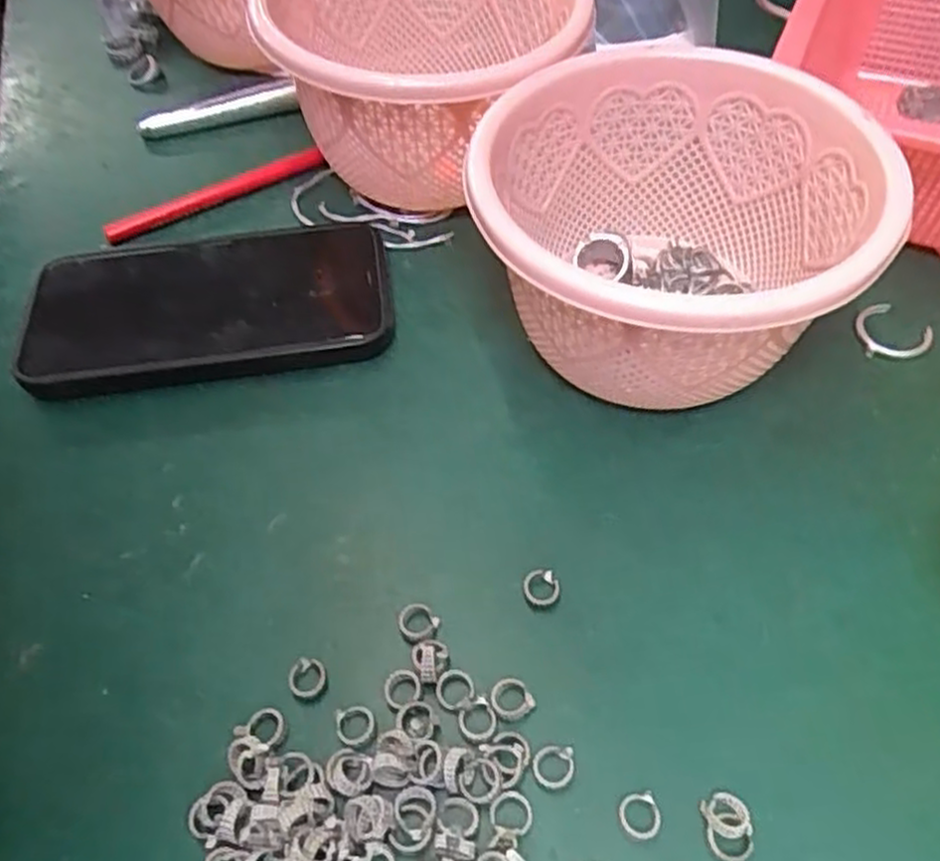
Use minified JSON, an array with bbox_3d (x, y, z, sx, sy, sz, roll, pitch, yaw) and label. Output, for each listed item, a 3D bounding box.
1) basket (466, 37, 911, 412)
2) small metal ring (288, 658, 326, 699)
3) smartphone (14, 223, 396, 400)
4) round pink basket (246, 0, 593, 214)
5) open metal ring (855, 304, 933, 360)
[{"bbox_3d":[0.079,-0.066,0.303,0.135,0.095,0.143,-2,55,2],"label":"basket"},{"bbox_3d":[-0.053,0.082,0.252,0.012,0.005,0.012,-2,52,3],"label":"small metal ring"},{"bbox_3d":[-0.117,-0.058,0.343,0.157,0.013,0.081,-8,57,-6],"label":"smartphone"},{"bbox_3d":[-0.020,-0.169,0.361,0.140,0.086,0.139,-9,54,-5],"label":"round pink basket"},{"bbox_3d":[0.186,-0.043,0.334,0.031,0.006,0.028,-3,55,2],"label":"open metal ring"}]

